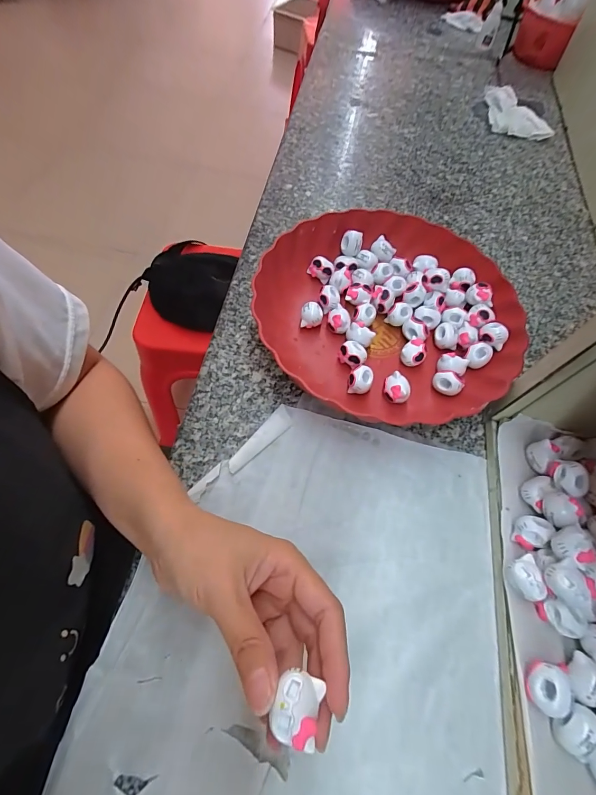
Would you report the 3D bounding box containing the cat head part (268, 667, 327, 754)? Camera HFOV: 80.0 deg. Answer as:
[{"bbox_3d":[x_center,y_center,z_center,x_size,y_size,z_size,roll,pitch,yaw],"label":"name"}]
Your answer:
[{"bbox_3d":[0.000,0.133,0.152,0.020,0.007,0.024,17,61,6],"label":"cat head part"}]

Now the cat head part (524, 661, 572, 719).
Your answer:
[{"bbox_3d":[0.149,0.174,0.213,0.018,0.020,0.025,8,60,1],"label":"cat head part"}]

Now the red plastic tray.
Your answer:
[{"bbox_3d":[0.085,-0.083,0.346,0.246,0.048,0.235,25,62,11],"label":"red plastic tray"}]

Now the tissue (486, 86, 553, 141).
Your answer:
[{"bbox_3d":[0.362,-0.469,0.587,0.101,0.034,0.103,4,60,-1],"label":"tissue"}]

